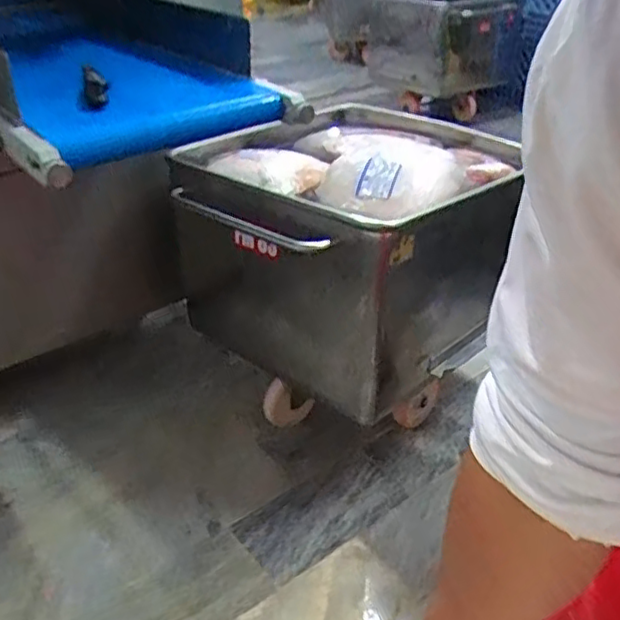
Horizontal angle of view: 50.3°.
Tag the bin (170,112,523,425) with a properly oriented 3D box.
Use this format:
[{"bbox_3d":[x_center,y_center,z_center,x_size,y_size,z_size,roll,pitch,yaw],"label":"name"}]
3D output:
[{"bbox_3d":[0.117,-0.099,1.592,0.675,0.592,0.537,-29,44,-30],"label":"bin"}]

